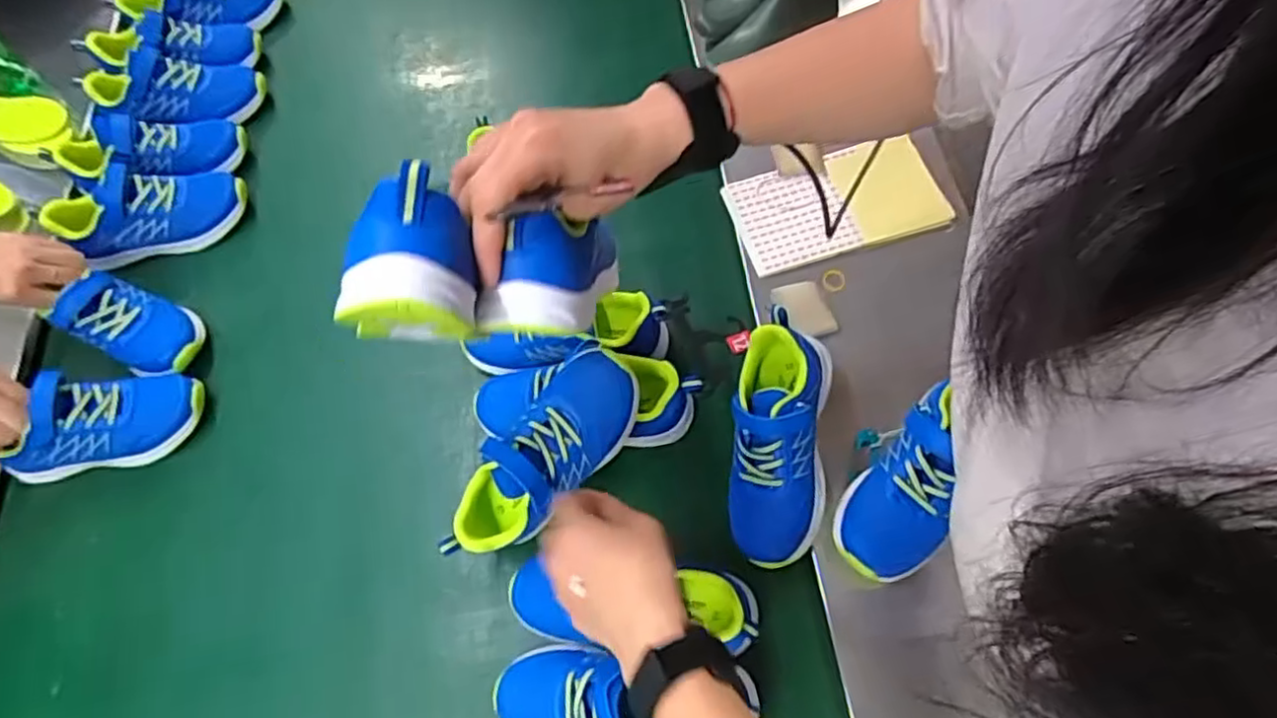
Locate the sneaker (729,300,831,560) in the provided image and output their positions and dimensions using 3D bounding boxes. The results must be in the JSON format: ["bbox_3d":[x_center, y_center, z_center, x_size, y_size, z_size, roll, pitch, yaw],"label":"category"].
[{"bbox_3d":[0.121,0.067,0.580,0.076,0.067,0.205,5,81,5],"label":"sneaker"}]

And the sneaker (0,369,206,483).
[{"bbox_3d":[-0.533,0.058,0.665,0.183,0.063,0.086,-9,68,-1],"label":"sneaker"}]

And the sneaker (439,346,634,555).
[{"bbox_3d":[-0.080,0.084,0.565,0.072,0.068,0.203,43,94,17],"label":"sneaker"}]

